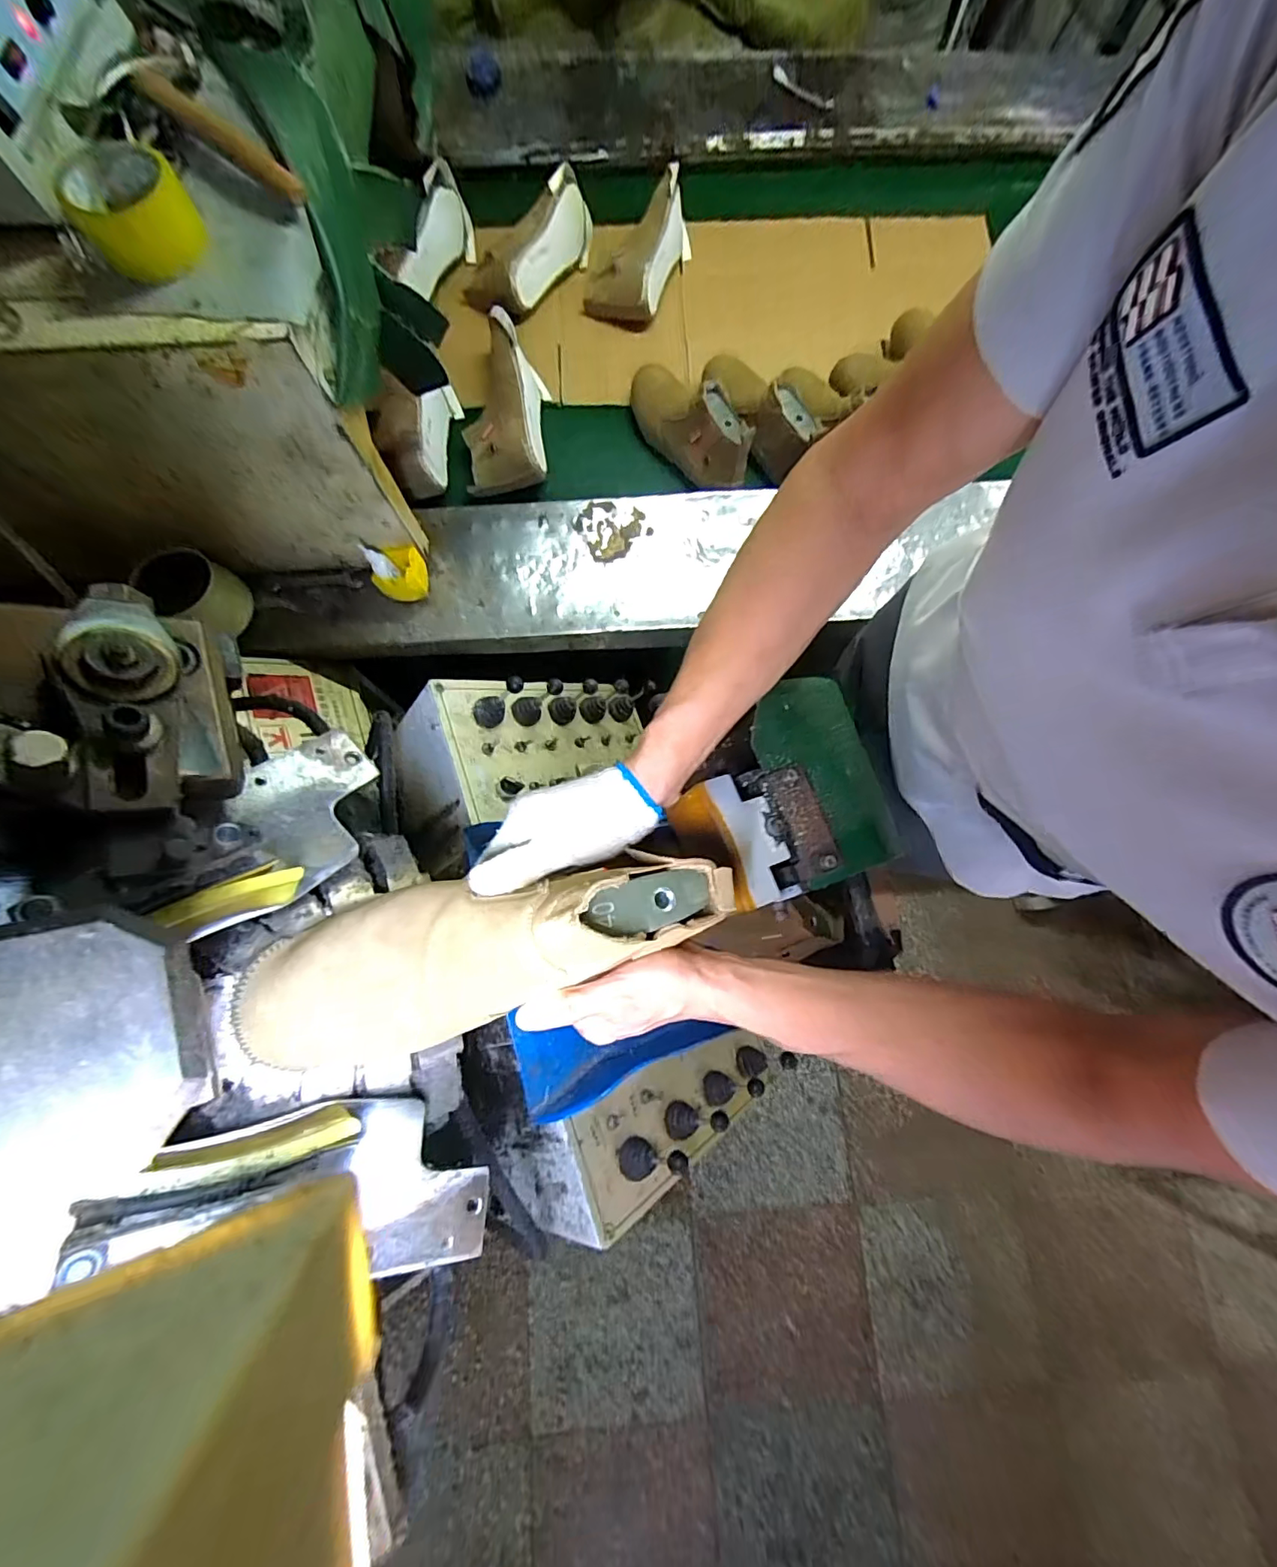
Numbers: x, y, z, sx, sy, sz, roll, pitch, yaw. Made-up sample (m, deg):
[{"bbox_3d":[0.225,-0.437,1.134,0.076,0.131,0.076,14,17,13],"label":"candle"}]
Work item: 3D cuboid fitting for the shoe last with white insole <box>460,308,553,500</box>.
[{"bbox_3d":[-0.217,-0.618,0.885,0.135,0.094,0.284,1,90,1],"label":"shoe last with white insole"}]

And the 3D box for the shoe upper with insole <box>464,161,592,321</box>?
[{"bbox_3d":[-0.180,-0.951,0.947,0.122,0.095,0.278,37,81,8],"label":"shoe upper with insole"}]

